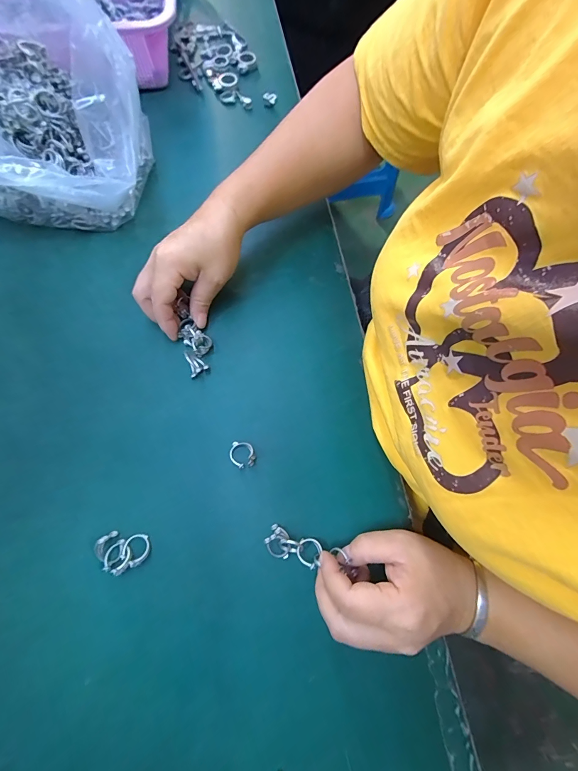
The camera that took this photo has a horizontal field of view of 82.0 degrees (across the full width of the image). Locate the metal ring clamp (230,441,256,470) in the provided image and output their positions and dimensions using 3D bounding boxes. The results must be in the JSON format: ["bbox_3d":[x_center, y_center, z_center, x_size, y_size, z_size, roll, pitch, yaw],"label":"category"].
[{"bbox_3d":[-0.042,0.062,0.301,0.021,0.016,0.027,-21,73,-8],"label":"metal ring clamp"}]

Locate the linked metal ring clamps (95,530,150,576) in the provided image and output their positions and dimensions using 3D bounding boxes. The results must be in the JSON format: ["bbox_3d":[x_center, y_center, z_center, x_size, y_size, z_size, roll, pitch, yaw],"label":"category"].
[{"bbox_3d":[-0.137,0.135,0.269,0.042,0.015,0.028,7,71,1],"label":"linked metal ring clamps"}]

